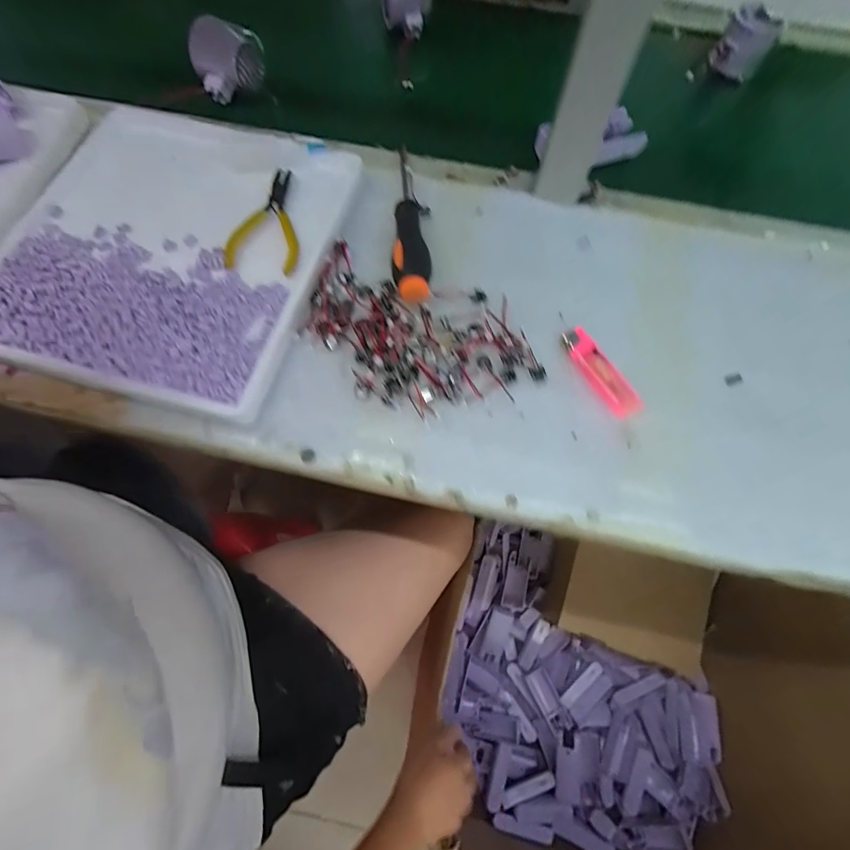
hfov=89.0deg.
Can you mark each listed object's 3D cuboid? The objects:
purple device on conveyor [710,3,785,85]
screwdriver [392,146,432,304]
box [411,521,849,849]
[{"bbox_3d":[0.367,-0.441,0.500,0.064,0.060,0.030,6,60,-19],"label":"purple device on conveyor"},{"bbox_3d":[-0.011,-0.180,0.376,0.030,0.022,0.162,0,68,-1],"label":"screwdriver"},{"bbox_3d":[0.328,0.460,0.701,0.531,0.339,0.510,16,69,5],"label":"box"}]

